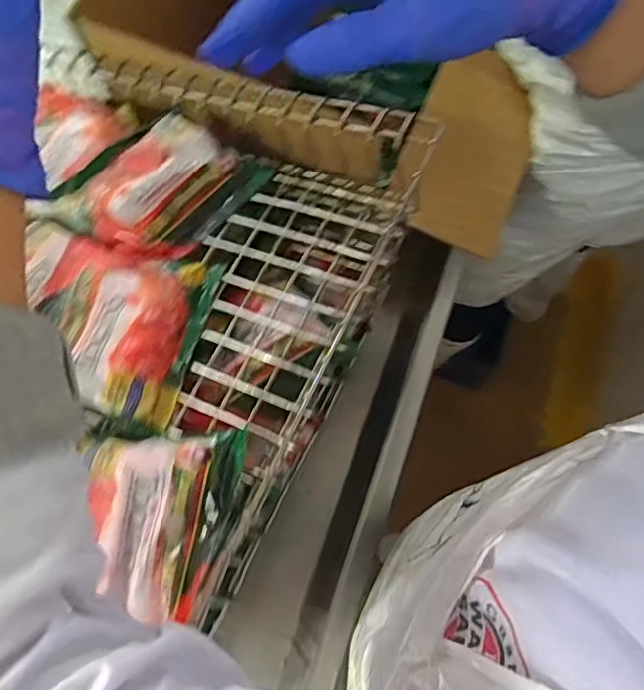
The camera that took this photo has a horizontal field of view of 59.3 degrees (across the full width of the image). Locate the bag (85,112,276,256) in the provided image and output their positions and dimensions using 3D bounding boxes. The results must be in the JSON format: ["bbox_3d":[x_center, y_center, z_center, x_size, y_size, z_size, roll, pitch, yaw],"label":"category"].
[{"bbox_3d":[-0.130,-0.137,0.478,0.110,0.021,0.139,42,75,17],"label":"bag"}]

